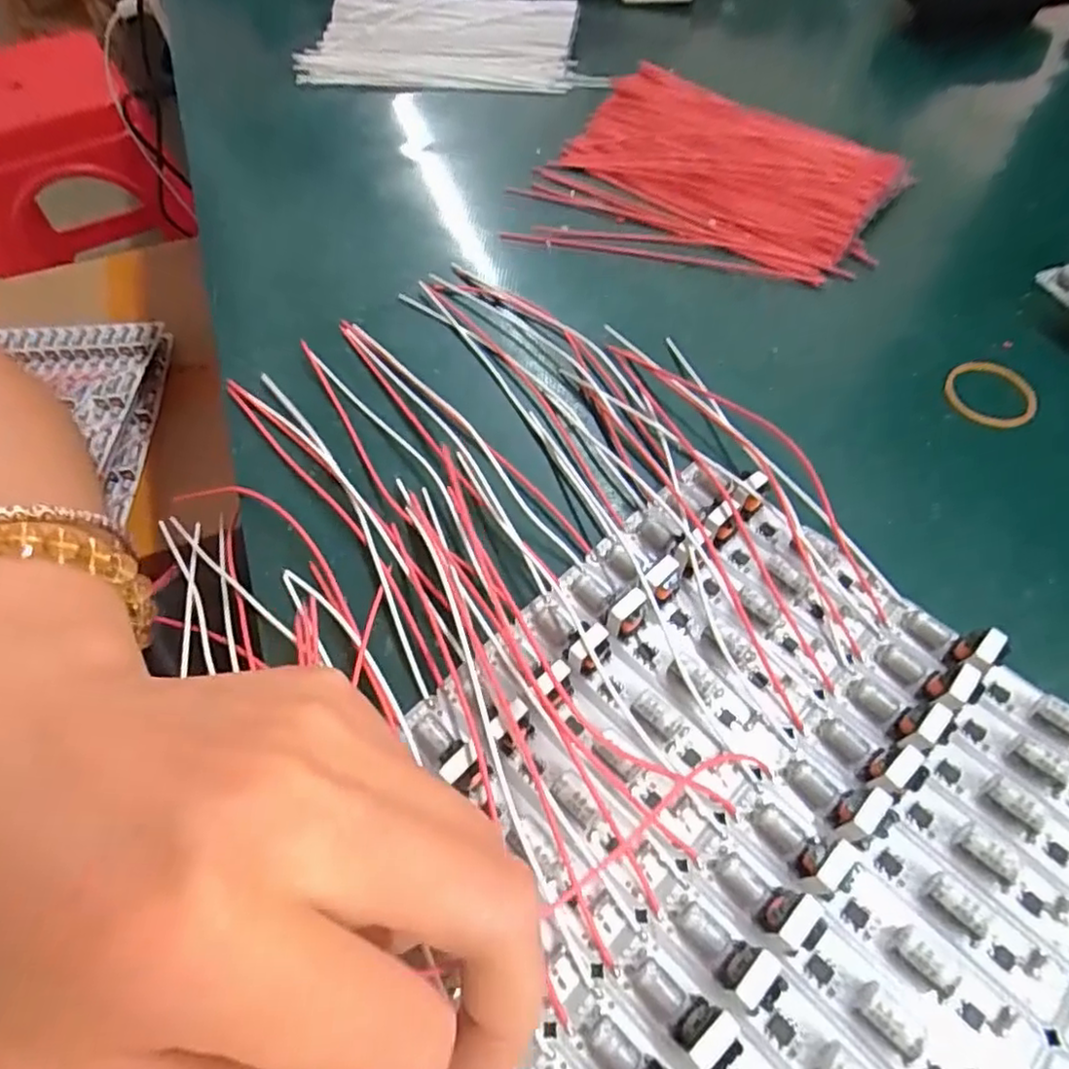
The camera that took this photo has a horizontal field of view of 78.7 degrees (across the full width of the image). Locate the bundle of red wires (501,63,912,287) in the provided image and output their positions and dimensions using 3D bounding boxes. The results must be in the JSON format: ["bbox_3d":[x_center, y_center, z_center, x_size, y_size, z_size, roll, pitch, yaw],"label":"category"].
[{"bbox_3d":[0.077,-0.160,0.288,0.154,0.019,0.103,19,62,12],"label":"bundle of red wires"}]

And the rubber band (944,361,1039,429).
[{"bbox_3d":[0.163,-0.050,0.233,0.030,0.004,0.028,24,63,14],"label":"rubber band"}]

